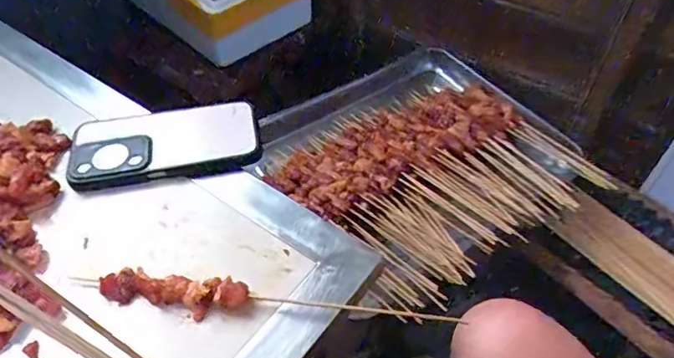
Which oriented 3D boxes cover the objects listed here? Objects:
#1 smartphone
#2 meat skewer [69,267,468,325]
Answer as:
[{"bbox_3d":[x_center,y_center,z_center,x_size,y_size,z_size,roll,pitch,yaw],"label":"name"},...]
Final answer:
[{"bbox_3d":[-0.159,-0.037,0.468,0.167,0.015,0.083,-10,50,-9],"label":"smartphone"},{"bbox_3d":[-0.055,0.087,0.361,0.282,0.017,0.027,5,50,4],"label":"meat skewer"}]

